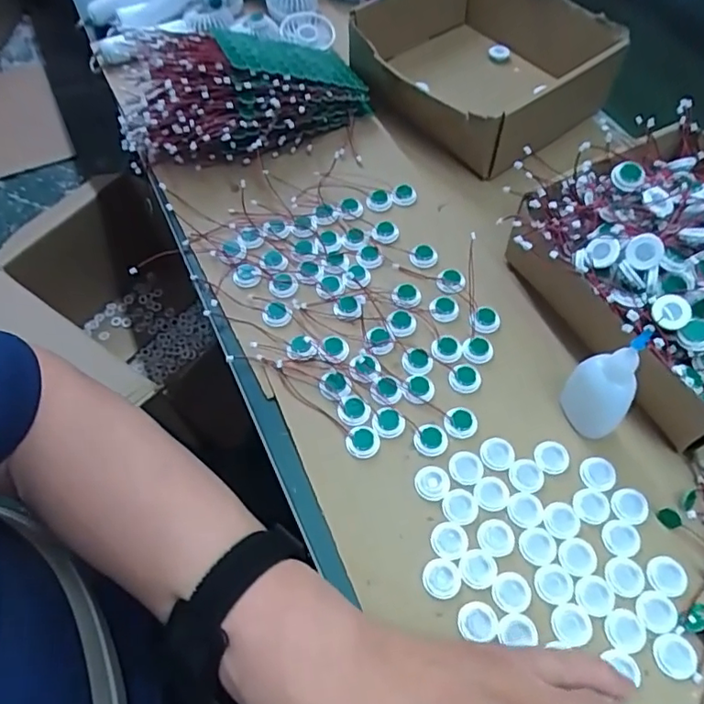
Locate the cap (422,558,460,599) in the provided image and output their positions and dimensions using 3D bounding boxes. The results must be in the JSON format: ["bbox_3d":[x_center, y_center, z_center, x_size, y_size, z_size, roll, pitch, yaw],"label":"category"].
[{"bbox_3d":[0.055,0.139,0.351,0.022,0.004,0.023,-1,59,2],"label":"cap"}]

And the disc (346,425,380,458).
[{"bbox_3d":[0.008,0.062,0.395,0.023,0.005,0.023,-1,59,2],"label":"disc"}]

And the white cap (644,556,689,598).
[{"bbox_3d":[0.193,0.137,0.349,0.024,0.004,0.022,-1,59,2],"label":"white cap"}]

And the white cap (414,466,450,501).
[{"bbox_3d":[0.054,0.087,0.382,0.022,0.004,0.022,-1,59,2],"label":"white cap"}]

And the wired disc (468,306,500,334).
[{"bbox_3d":[0.103,-0.025,0.443,0.024,0.004,0.020,-18,60,-8],"label":"wired disc"}]

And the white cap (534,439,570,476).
[{"bbox_3d":[0.136,0.072,0.390,0.024,0.004,0.022,-1,59,2],"label":"white cap"}]

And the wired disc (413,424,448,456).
[{"bbox_3d":[0.055,0.060,0.395,0.022,0.004,0.023,-1,59,2],"label":"wired disc"}]

